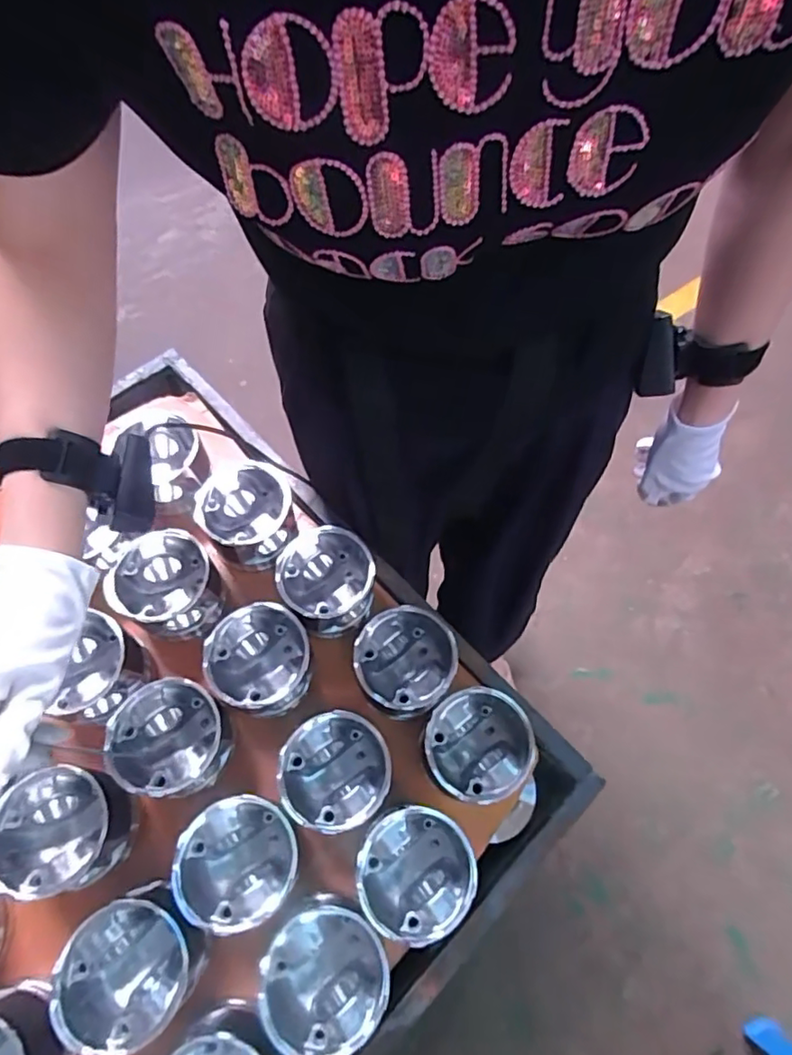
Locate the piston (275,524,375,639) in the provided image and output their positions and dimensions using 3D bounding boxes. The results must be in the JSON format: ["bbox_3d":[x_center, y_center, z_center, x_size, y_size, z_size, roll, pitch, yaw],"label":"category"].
[{"bbox_3d":[-0.070,0.055,0.594,0.101,0.072,0.111,1,65,-3],"label":"piston"}]

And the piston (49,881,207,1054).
[{"bbox_3d":[-0.201,0.345,0.450,0.092,0.089,0.086,1,65,-3],"label":"piston"}]

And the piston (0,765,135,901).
[{"bbox_3d":[-0.278,0.252,0.478,0.094,0.061,0.090,1,65,-3],"label":"piston"}]

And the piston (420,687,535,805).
[{"bbox_3d":[0.074,0.205,0.535,0.095,0.071,0.093,1,65,-3],"label":"piston"}]

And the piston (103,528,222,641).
[{"bbox_3d":[-0.235,0.064,0.584,0.097,0.074,0.093,1,65,-3],"label":"piston"}]

